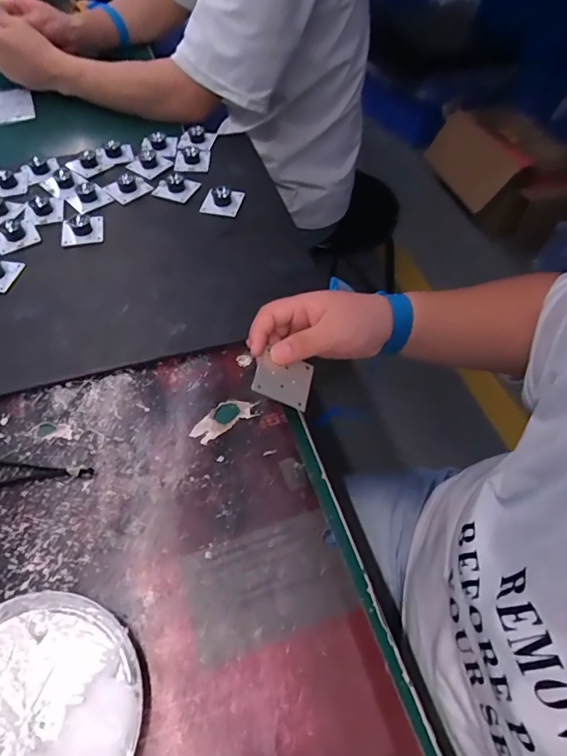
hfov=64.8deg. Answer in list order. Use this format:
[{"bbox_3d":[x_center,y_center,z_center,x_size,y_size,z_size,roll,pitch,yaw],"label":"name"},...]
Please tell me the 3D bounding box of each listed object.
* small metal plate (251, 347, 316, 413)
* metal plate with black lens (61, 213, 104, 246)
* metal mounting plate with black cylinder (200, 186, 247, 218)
[{"bbox_3d":[0.001,0.000,0.342,0.044,0.004,0.039,22,61,-11],"label":"small metal plate"},{"bbox_3d":[-0.219,-0.165,0.481,0.044,0.017,0.043,-8,56,-6],"label":"metal plate with black lens"},{"bbox_3d":[-0.070,-0.207,0.512,0.042,0.020,0.038,13,56,8],"label":"metal mounting plate with black cylinder"}]

